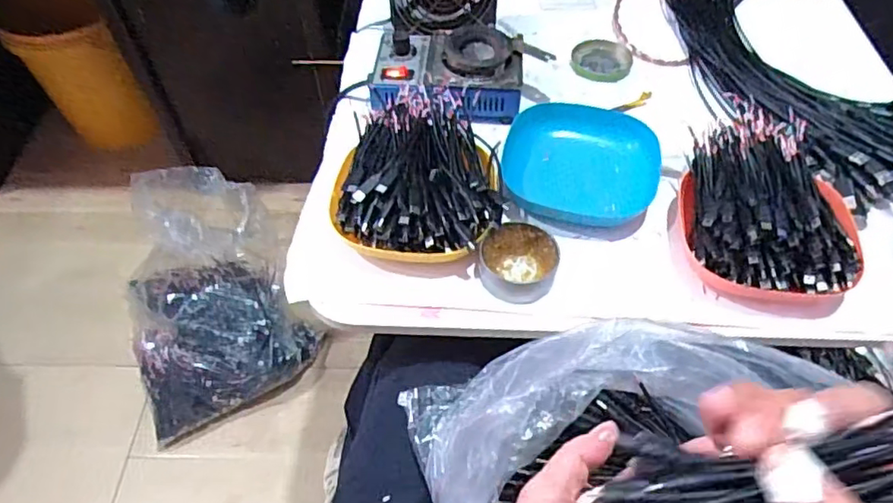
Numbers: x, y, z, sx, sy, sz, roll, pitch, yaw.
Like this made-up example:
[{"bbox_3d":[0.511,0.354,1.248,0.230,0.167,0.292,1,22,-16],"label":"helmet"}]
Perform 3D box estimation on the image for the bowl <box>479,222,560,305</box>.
[{"bbox_3d":[0.059,0.010,0.491,0.062,0.029,0.062,-1,54,1],"label":"bowl"}]

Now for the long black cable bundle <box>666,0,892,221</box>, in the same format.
[{"bbox_3d":[0.364,-0.222,0.657,0.193,0.032,0.460,-6,54,-3],"label":"long black cable bundle"}]

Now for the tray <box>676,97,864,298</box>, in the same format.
[{"bbox_3d":[0.268,-0.044,0.498,0.135,0.076,0.192,17,56,13],"label":"tray"}]

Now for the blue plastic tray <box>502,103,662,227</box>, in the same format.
[{"bbox_3d":[0.124,-0.084,0.563,0.136,0.028,0.125,6,54,5],"label":"blue plastic tray"}]

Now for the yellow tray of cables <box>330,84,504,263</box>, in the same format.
[{"bbox_3d":[-0.024,-0.069,0.523,0.139,0.062,0.173,-1,54,1],"label":"yellow tray of cables"}]

